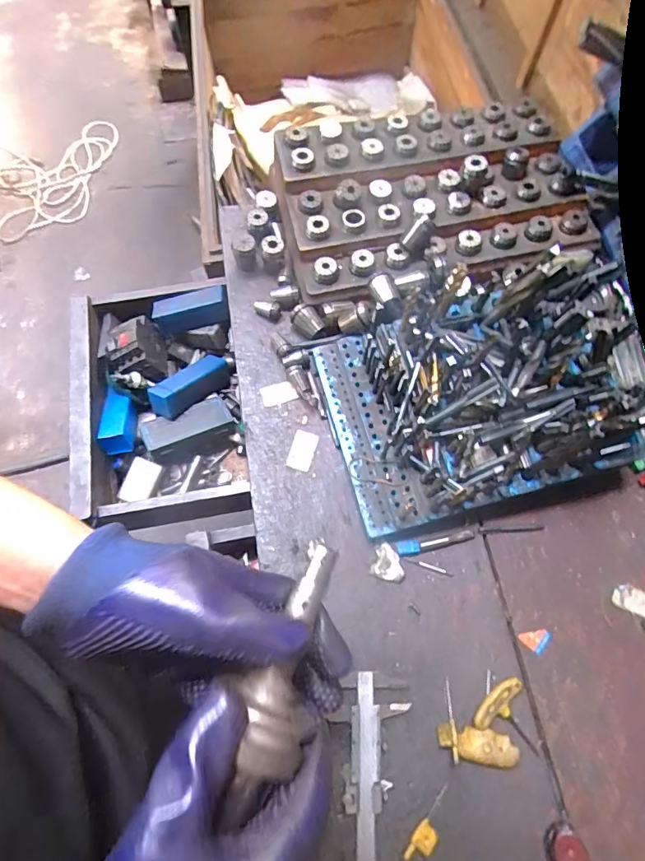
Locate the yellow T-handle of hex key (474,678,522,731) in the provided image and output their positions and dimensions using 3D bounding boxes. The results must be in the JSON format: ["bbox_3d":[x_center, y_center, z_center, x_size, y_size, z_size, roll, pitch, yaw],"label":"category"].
[{"bbox_3d":[0.165,0.257,0.444,0.058,0.014,0.024,-35,74,-13],"label":"yellow T-handle of hex key"}]

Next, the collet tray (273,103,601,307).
[{"bbox_3d":[0.135,-0.304,0.610,0.370,0.058,0.236,-10,70,-5],"label":"collet tray"}]

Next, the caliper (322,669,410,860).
[{"bbox_3d":[0.046,0.419,0.382,0.052,0.014,0.395,1,69,-1],"label":"caliper"}]

